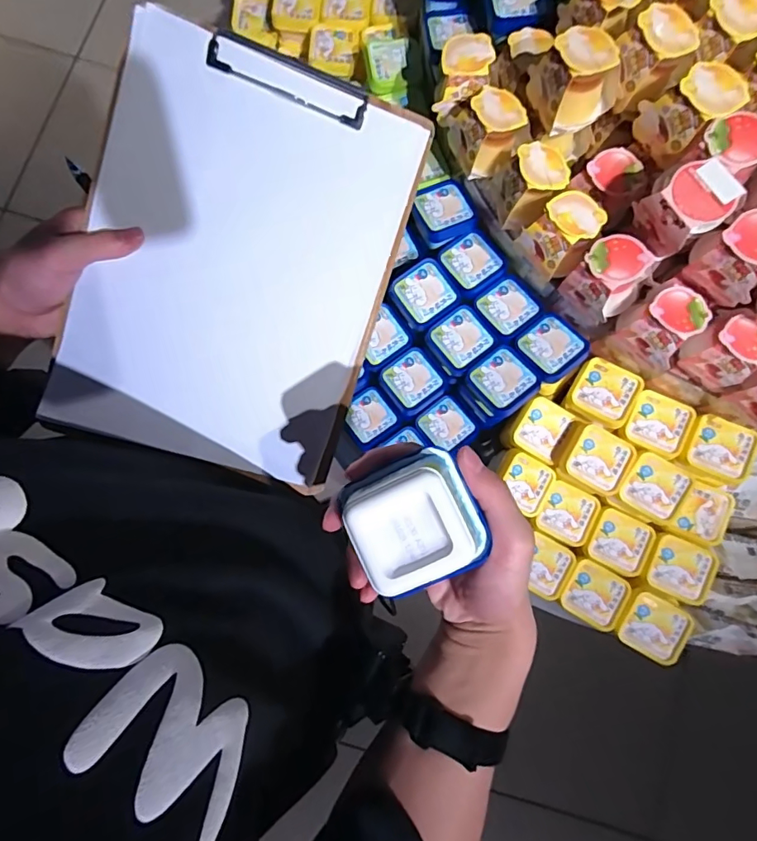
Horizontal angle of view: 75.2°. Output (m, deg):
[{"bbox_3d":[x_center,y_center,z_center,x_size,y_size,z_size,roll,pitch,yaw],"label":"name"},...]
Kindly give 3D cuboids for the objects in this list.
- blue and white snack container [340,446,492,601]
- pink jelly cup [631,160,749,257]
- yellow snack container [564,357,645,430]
[{"bbox_3d":[0.021,0.056,0.266,0.068,0.035,0.067,-23,81,-5],"label":"blue and white snack container"},{"bbox_3d":[0.293,-0.204,0.478,0.064,0.067,0.064,0,79,-1],"label":"pink jelly cup"},{"bbox_3d":[0.282,-0.034,0.612,0.076,0.028,0.073,32,80,5],"label":"yellow snack container"}]

